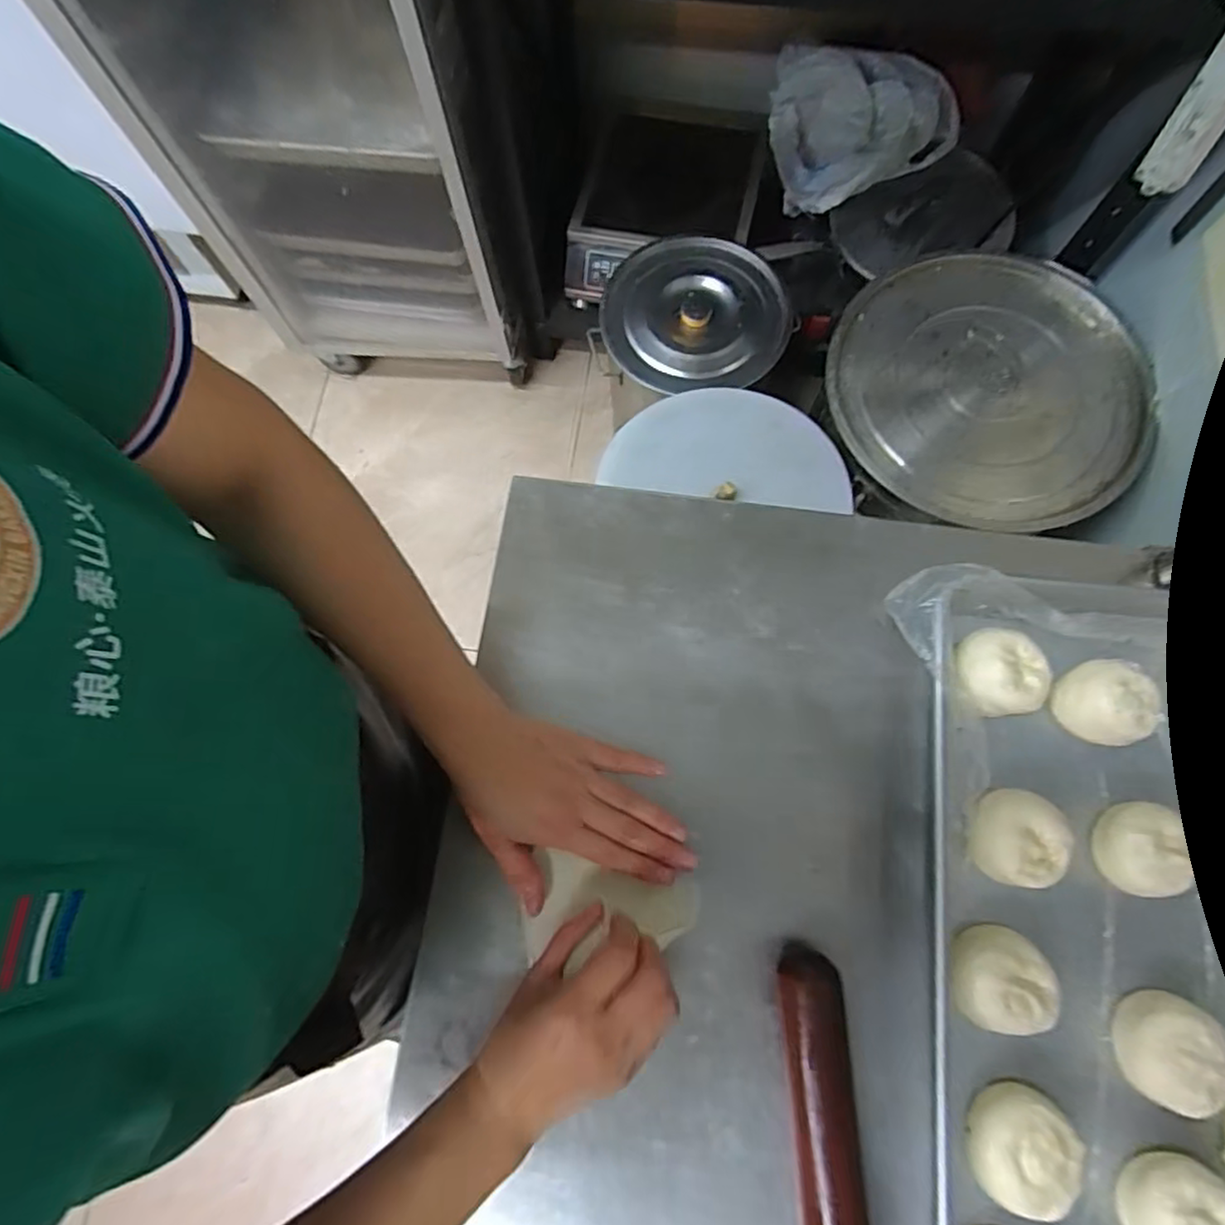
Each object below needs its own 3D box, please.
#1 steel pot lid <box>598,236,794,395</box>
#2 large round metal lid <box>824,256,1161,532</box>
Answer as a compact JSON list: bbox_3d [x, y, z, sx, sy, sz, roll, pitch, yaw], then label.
[{"bbox_3d":[0.135,-0.507,1.122,0.293,0.045,0.304,0,75,1],"label":"steel pot lid"},{"bbox_3d":[0.566,-0.349,0.999,0.471,0.069,0.437,0,75,1],"label":"large round metal lid"}]

